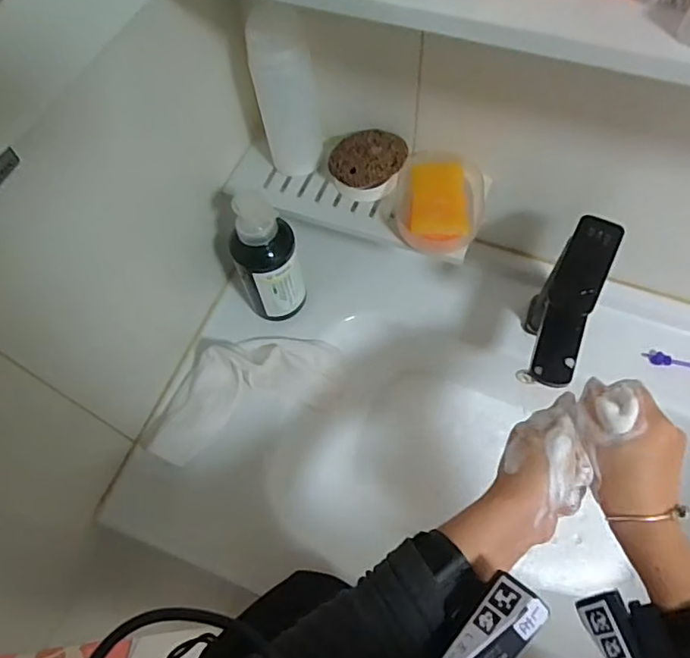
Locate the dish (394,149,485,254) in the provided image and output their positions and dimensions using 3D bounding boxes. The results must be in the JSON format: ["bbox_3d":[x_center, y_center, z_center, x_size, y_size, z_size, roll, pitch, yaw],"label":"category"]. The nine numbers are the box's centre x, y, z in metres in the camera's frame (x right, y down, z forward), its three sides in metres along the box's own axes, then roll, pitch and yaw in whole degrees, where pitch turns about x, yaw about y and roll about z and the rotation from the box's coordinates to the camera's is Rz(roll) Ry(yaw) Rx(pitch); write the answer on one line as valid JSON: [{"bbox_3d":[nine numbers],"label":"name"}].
[{"bbox_3d":[0.101,-0.141,0.580,0.090,0.036,0.133,2,64,4],"label":"dish"}]

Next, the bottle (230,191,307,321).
[{"bbox_3d":[-0.085,-0.073,0.618,0.072,0.189,0.061,-22,65,-8],"label":"bottle"}]

